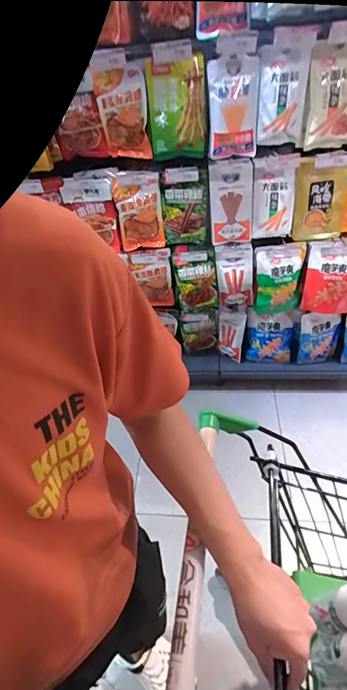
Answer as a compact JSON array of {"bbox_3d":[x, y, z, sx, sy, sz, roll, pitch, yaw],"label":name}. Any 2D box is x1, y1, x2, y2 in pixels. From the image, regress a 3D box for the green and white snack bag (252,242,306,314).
[{"bbox_3d":[0.408,-0.250,1.403,0.179,0.257,0.092,-2,42,4],"label":"green and white snack bag"}]

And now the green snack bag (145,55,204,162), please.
[{"bbox_3d":[0.009,-0.710,1.102,0.172,0.253,0.061,-2,23,3],"label":"green snack bag"}]

